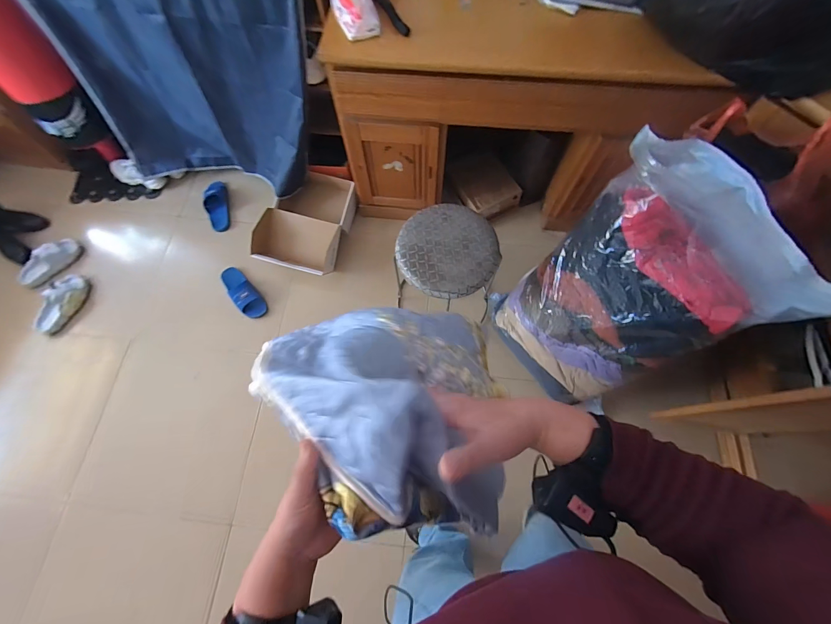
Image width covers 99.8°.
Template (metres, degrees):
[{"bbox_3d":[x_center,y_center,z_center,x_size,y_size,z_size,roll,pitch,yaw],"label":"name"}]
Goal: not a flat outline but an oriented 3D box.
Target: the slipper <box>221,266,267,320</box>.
[{"bbox_3d":[-0.727,-0.084,1.468,0.102,0.075,0.261,-42,74,-13],"label":"slipper"}]

